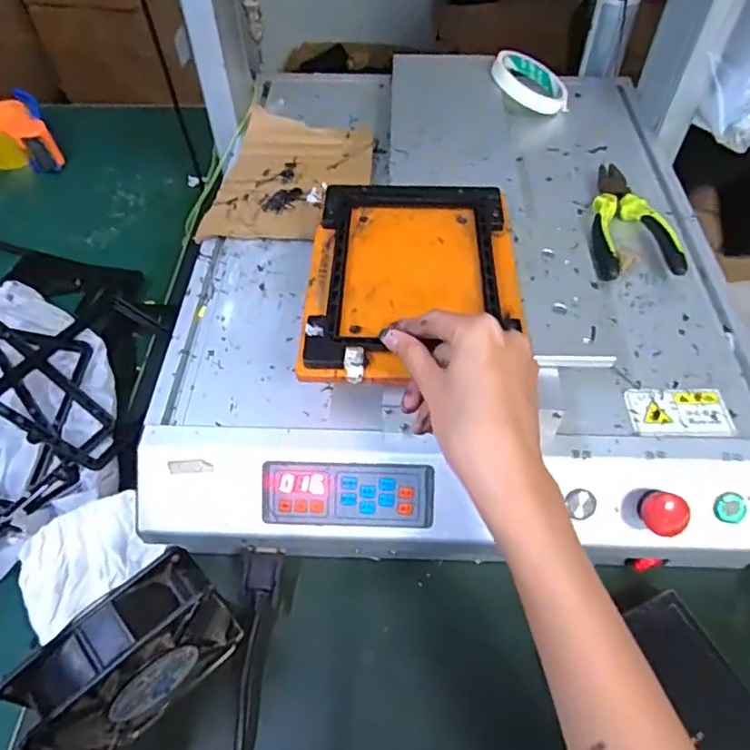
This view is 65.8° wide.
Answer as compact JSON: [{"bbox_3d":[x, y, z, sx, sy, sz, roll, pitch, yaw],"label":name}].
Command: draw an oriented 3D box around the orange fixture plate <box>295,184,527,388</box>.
[{"bbox_3d":[0.030,-0.077,0.430,0.153,0.014,0.195,1,53,1],"label":"orange fixture plate"}]

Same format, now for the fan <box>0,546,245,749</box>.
[{"bbox_3d":[-0.151,0.184,0.375,0.118,0.123,0.041,-37,61,-24],"label":"fan"}]

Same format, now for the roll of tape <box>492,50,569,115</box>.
[{"bbox_3d":[0.174,-0.333,0.661,0.087,0.020,0.082,9,61,-17],"label":"roll of tape"}]

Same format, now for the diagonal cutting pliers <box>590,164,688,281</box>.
[{"bbox_3d":[0.232,-0.141,0.525,0.068,0.019,0.152,6,53,5],"label":"diagonal cutting pliers"}]

